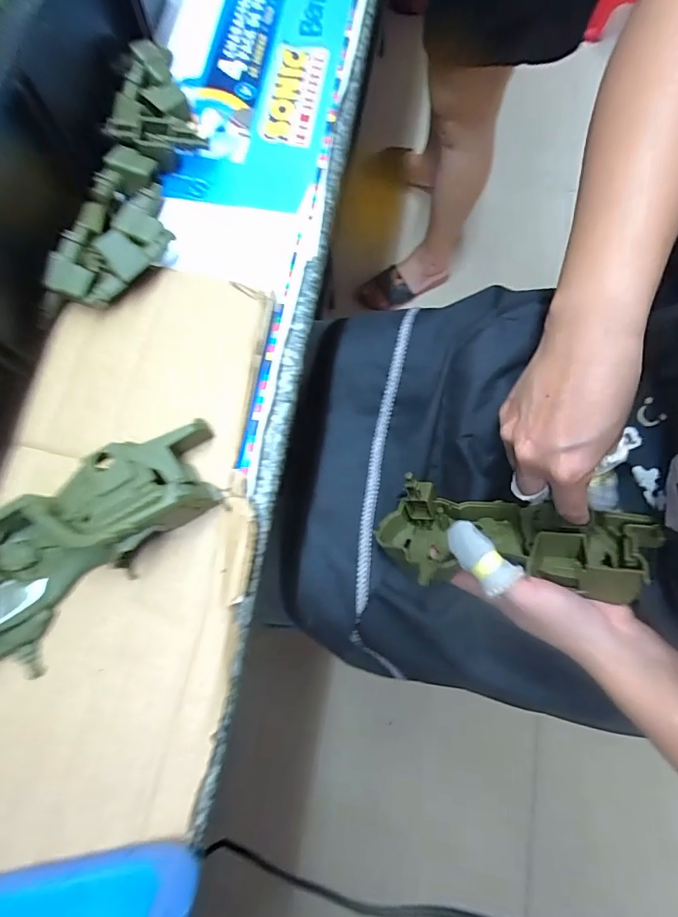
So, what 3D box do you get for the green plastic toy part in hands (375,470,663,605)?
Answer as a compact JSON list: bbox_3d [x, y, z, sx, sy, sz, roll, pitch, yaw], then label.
[{"bbox_3d":[0.115,0.056,0.310,0.182,0.052,0.070,3,76,32],"label":"green plastic toy part in hands"}]

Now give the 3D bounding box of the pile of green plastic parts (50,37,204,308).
[{"bbox_3d":[-0.128,-0.185,0.277,0.055,0.025,0.188,10,78,4],"label":"pile of green plastic parts"}]

